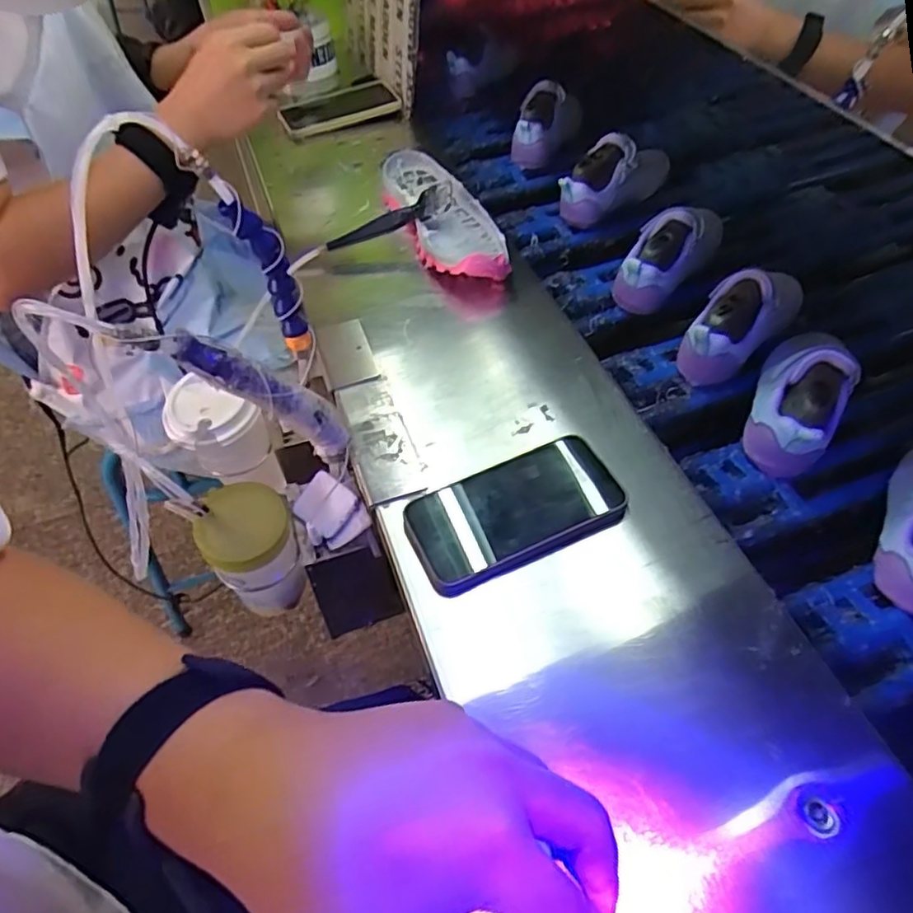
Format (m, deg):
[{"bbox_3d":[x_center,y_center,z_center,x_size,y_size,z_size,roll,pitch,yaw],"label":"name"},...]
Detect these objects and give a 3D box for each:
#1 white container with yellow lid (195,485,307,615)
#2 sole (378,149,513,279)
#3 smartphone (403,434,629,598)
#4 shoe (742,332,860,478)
[{"bbox_3d":[-0.178,0.091,0.560,0.071,0.131,0.068,-22,54,-10],"label":"white container with yellow lid"},{"bbox_3d":[-0.018,-0.279,0.710,0.092,0.051,0.262,-22,54,-10],"label":"sole"},{"bbox_3d":[0.046,0.041,0.476,0.163,0.015,0.082,-20,55,-15],"label":"smartphone"},{"bbox_3d":[0.287,-0.038,0.533,0.078,0.086,0.104,29,58,25],"label":"shoe"}]

